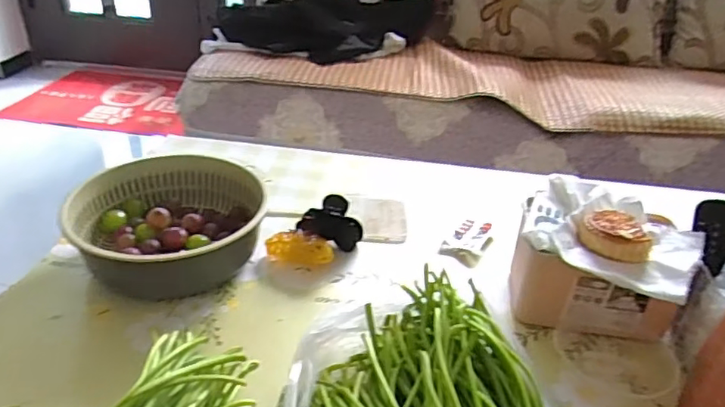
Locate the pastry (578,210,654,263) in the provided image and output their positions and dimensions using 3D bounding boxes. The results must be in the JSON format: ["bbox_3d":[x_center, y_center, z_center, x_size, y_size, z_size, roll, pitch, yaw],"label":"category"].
[{"bbox_3d":[0.251,0.031,0.554,0.060,0.021,0.070,5,31,3],"label":"pastry"}]

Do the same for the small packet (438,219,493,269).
[{"bbox_3d":[0.138,0.052,0.732,0.048,0.021,0.084,21,36,27],"label":"small packet"}]

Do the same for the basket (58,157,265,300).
[{"bbox_3d":[-0.231,0.018,0.676,0.208,0.072,0.207,-10,34,-21],"label":"basket"}]

